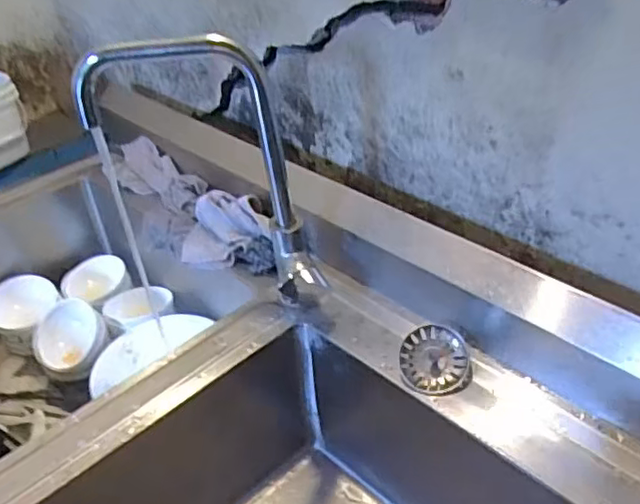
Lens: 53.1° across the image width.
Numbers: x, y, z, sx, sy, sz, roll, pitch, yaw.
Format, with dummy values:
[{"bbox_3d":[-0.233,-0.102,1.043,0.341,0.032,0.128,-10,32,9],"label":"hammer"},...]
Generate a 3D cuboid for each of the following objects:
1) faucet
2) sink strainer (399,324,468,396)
[{"bbox_3d":[-0.126,-0.080,0.747,0.241,0.322,0.069,0,37,10],"label":"faucet"},{"bbox_3d":[0.128,0.120,0.717,0.074,0.016,0.077,2,73,4],"label":"sink strainer"}]

